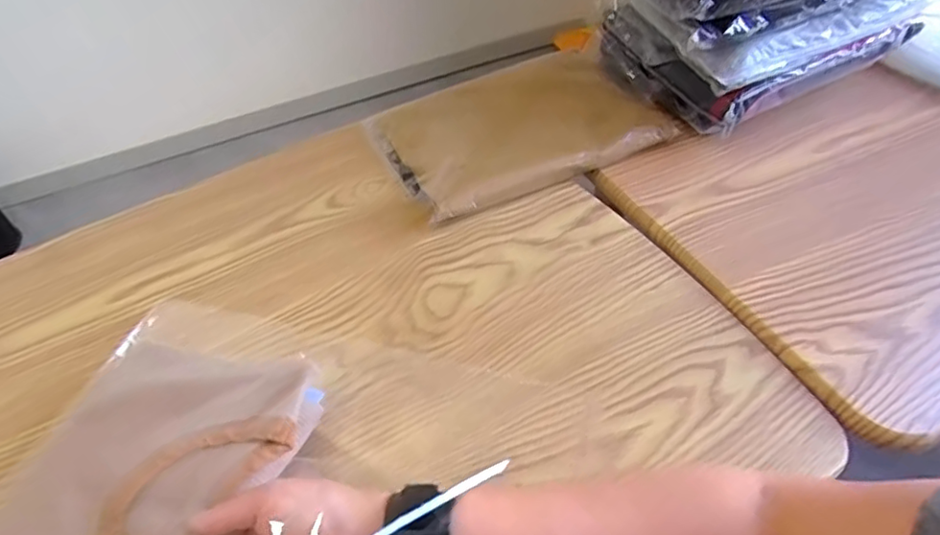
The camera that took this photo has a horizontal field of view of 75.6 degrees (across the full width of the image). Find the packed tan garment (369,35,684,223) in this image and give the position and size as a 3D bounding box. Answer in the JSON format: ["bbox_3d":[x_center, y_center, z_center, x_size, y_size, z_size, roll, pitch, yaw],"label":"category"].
[{"bbox_3d":[0.053,-0.167,0.667,0.291,0.058,0.206,-20,47,-12],"label":"packed tan garment"}]

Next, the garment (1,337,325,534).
[{"bbox_3d":[-0.201,0.137,0.386,0.152,0.029,0.214,11,49,17],"label":"garment"}]

